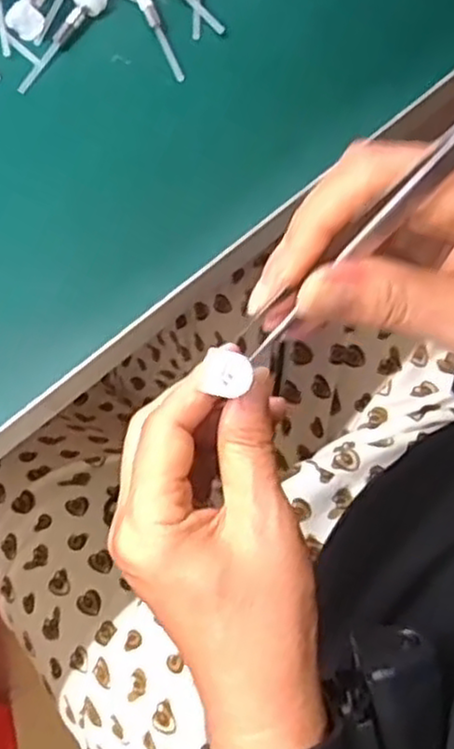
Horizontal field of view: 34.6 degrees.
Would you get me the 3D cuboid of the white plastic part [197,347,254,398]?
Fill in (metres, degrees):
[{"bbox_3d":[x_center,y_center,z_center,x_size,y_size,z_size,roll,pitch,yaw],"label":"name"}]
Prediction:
[{"bbox_3d":[0.000,-0.001,0.270,0.019,0.004,0.017,15,75,4],"label":"white plastic part"}]

